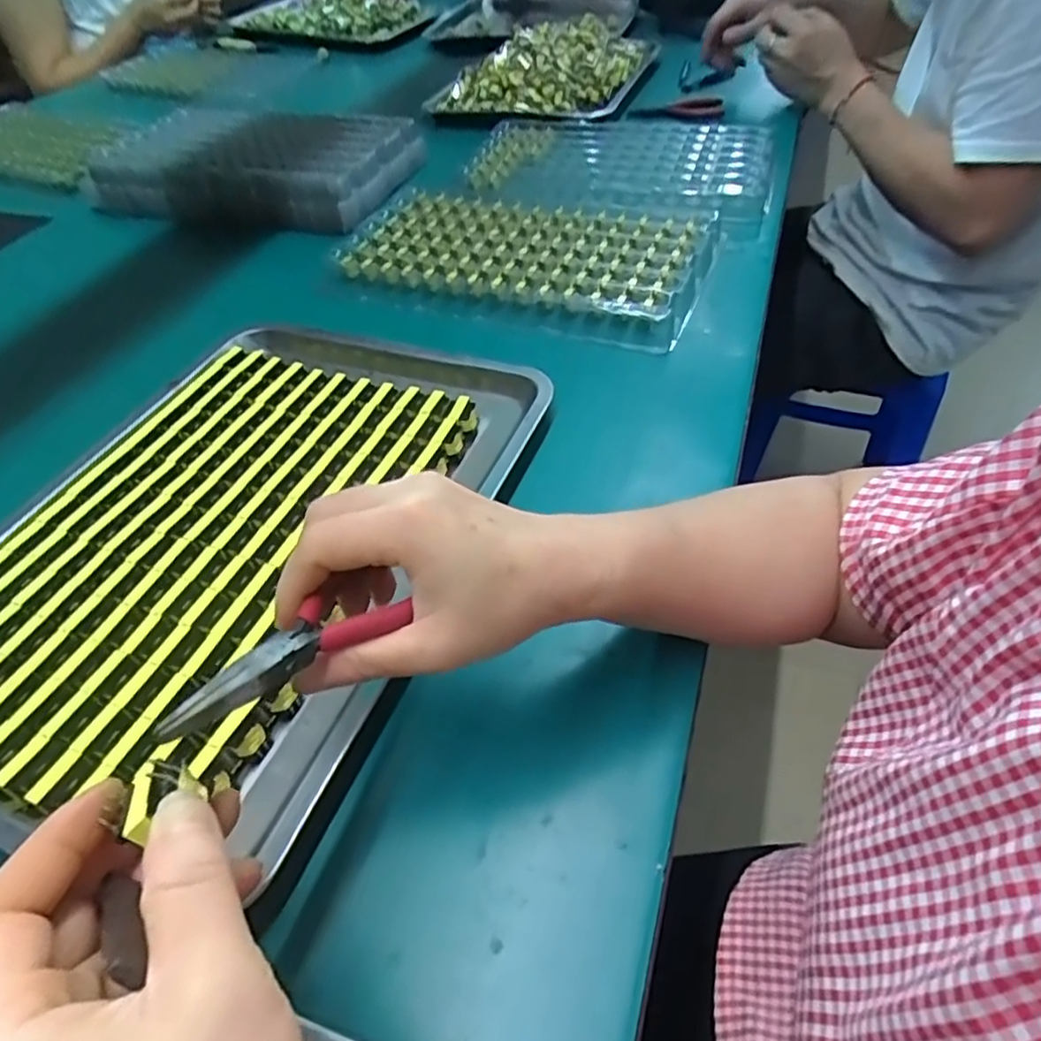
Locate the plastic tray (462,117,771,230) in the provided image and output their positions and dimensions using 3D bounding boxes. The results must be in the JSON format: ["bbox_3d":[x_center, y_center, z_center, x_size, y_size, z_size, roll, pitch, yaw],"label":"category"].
[{"bbox_3d":[0.110,-0.421,0.756,0.343,0.019,0.280,10,49,12],"label":"plastic tray"}]

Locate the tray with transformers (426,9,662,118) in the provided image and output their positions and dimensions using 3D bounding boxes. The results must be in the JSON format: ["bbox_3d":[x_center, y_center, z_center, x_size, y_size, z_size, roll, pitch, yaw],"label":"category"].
[{"bbox_3d":[0.037,-0.700,0.995,0.292,0.051,0.348,12,49,14],"label":"tray with transformers"}]

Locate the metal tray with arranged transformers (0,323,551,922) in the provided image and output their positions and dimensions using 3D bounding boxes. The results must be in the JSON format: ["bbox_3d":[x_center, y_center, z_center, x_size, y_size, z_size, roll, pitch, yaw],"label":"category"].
[{"bbox_3d":[-0.176,-0.001,0.420,0.286,0.037,0.390,15,50,16],"label":"metal tray with arranged transformers"}]

